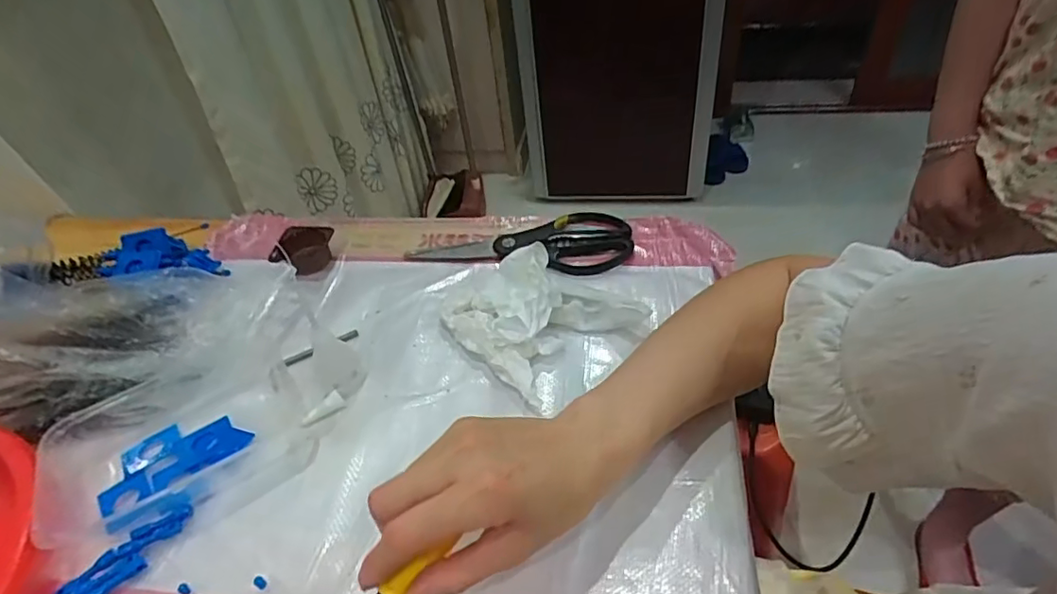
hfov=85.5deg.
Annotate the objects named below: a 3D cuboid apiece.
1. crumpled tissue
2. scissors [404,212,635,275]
[{"bbox_3d":[0.004,0.003,0.473,0.124,0.060,0.139,-35,49,-27],"label":"crumpled tissue"},{"bbox_3d":[-0.007,-0.056,0.574,0.214,0.012,0.094,5,44,13],"label":"scissors"}]

